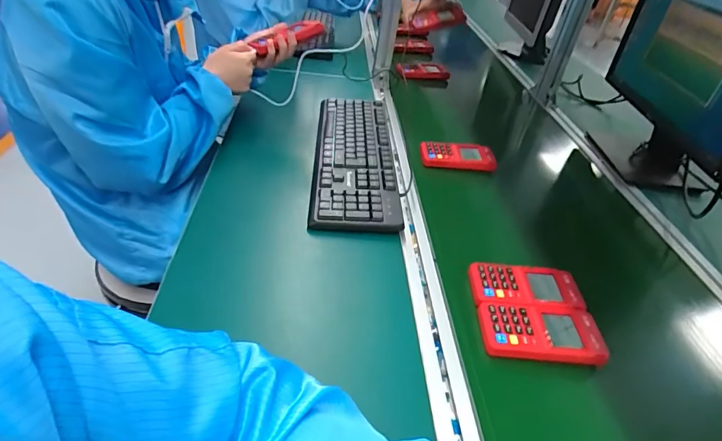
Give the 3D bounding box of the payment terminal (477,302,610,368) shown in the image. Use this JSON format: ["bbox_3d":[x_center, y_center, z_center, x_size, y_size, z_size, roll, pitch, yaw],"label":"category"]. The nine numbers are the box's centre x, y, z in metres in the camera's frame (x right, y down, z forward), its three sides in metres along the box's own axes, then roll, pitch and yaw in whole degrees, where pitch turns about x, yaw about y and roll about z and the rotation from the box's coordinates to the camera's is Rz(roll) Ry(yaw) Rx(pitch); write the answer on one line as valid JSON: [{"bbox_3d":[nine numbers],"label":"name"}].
[{"bbox_3d":[0.209,0.130,0.509,0.138,0.014,0.074,6,41,-2],"label":"payment terminal"}]

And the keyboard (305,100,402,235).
[{"bbox_3d":[-0.010,-0.116,0.787,0.135,0.028,0.426,4,41,-4],"label":"keyboard"}]

